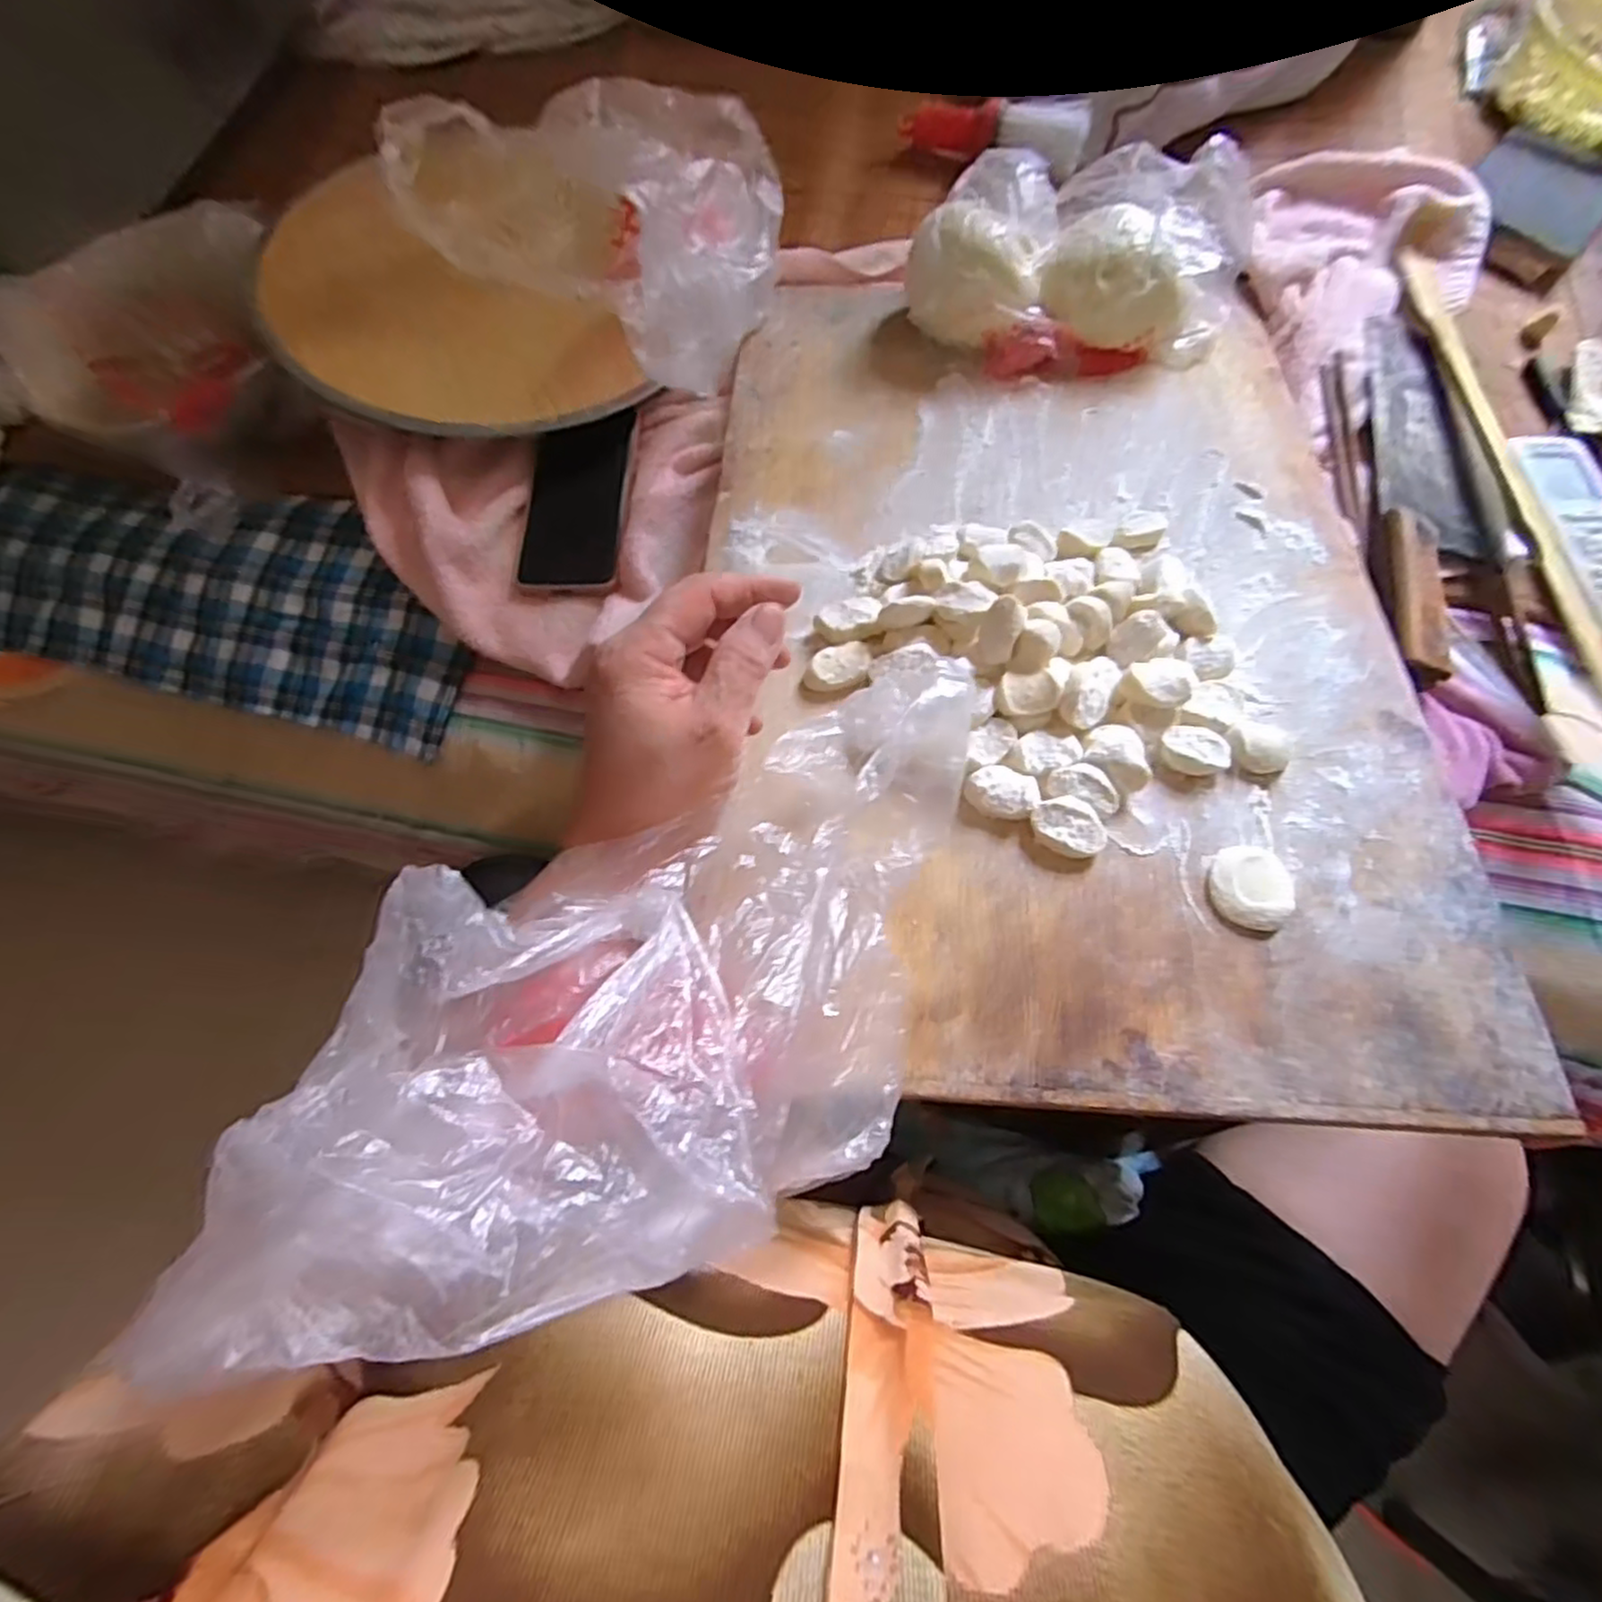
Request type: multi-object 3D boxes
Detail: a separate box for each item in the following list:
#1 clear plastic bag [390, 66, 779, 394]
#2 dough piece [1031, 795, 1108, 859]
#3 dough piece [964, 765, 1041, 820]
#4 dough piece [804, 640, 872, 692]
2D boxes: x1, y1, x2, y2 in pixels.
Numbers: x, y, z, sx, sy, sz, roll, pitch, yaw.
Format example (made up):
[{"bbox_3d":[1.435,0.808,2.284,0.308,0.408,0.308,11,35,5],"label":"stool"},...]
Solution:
[{"bbox_3d":[-0.118,-0.425,0.519,0.258,0.093,0.209,37,76,14],"label":"clear plastic bag"},{"bbox_3d":[0.127,0.012,0.340,0.034,0.011,0.025,28,74,11],"label":"dough piece"},{"bbox_3d":[0.098,-0.004,0.349,0.034,0.011,0.024,10,71,6],"label":"dough piece"},{"bbox_3d":[0.020,-0.072,0.391,0.037,0.009,0.026,-18,71,-4],"label":"dough piece"}]

